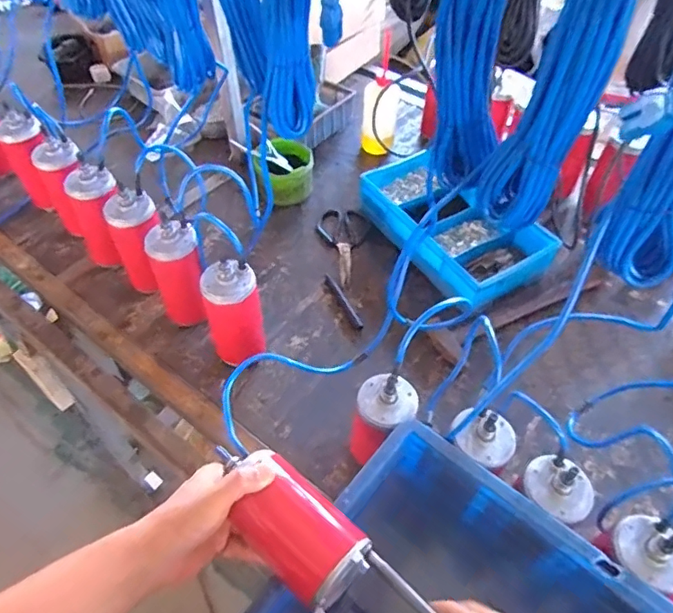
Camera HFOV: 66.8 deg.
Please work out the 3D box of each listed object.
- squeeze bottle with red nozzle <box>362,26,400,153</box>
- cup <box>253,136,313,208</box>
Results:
[{"bbox_3d":[0.096,-0.441,1.079,0.076,0.260,0.079,2,51,1],"label":"squeeze bottle with red nozzle"},{"bbox_3d":[-0.105,-0.271,1.044,0.122,0.100,0.114,1,51,-1],"label":"cup"}]

